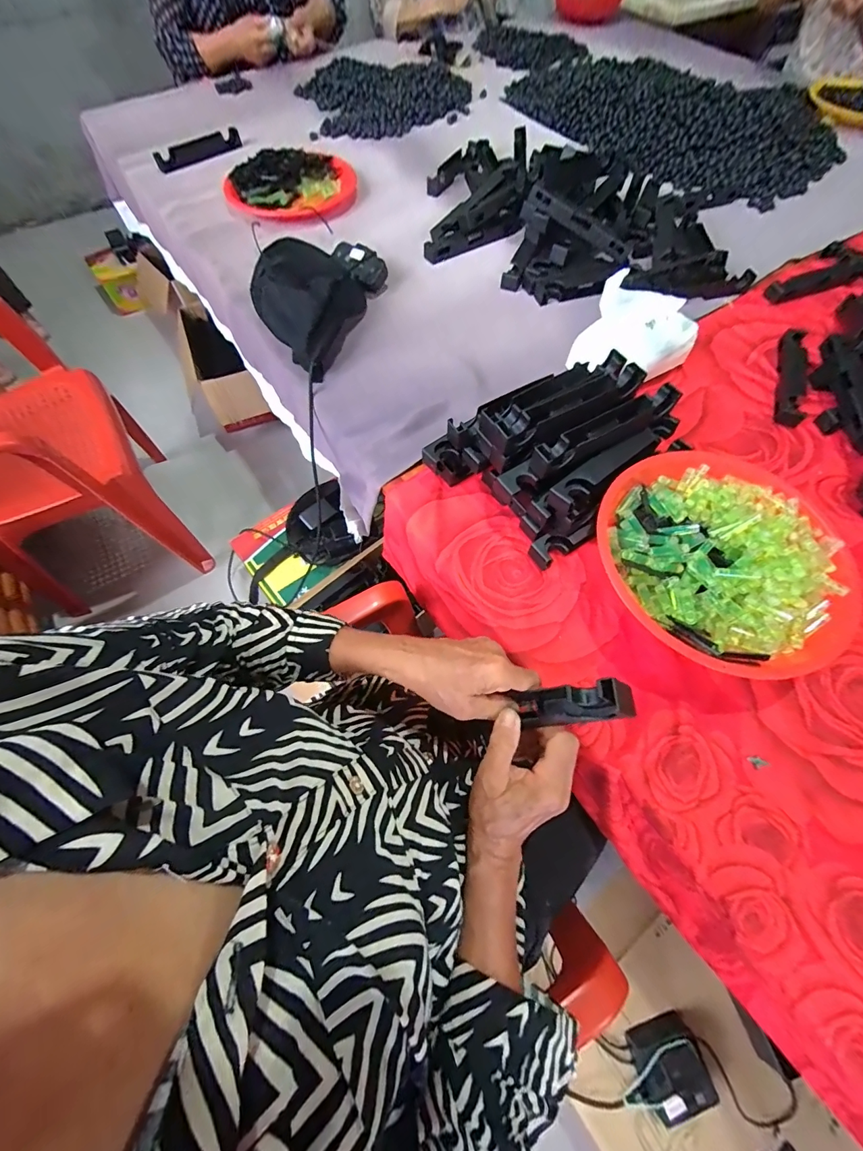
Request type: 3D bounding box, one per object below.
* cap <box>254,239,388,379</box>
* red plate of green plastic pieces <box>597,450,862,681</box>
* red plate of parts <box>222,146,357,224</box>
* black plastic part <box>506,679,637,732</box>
[{"bbox_3d":[-0.180,-0.444,0.637,0.144,0.083,0.277,19,65,8],"label":"cap"},{"bbox_3d":[0.299,-0.014,0.443,0.225,0.071,0.247,-28,68,-14],"label":"red plate of green plastic pieces"},{"bbox_3d":[-0.279,-0.776,0.825,0.257,0.048,0.225,-12,65,-7],"label":"red plate of parts"},{"bbox_3d":[0.107,0.103,0.325,0.031,0.093,0.028,20,60,-30],"label":"black plastic part"}]

